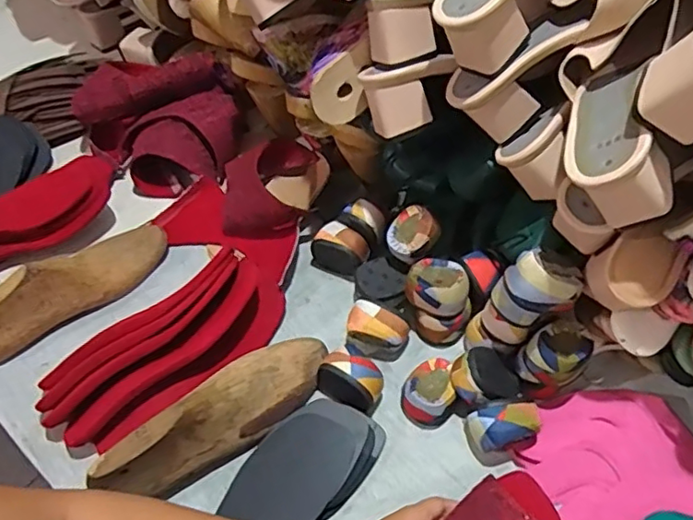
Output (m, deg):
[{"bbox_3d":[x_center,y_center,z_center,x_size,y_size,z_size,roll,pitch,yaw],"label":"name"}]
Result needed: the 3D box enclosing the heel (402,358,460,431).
[{"bbox_3d":[0.082,0.128,0.566,0.057,0.034,0.048,-38,62,-18],"label":"heel"}]

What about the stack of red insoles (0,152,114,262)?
[{"bbox_3d":[-0.396,-0.040,0.682,0.258,0.042,0.094,-32,60,-15],"label":"stack of red insoles"}]

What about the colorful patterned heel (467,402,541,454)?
[{"bbox_3d":[0.143,0.150,0.533,0.062,0.041,0.032,-16,58,-5],"label":"colorful patterned heel"}]

